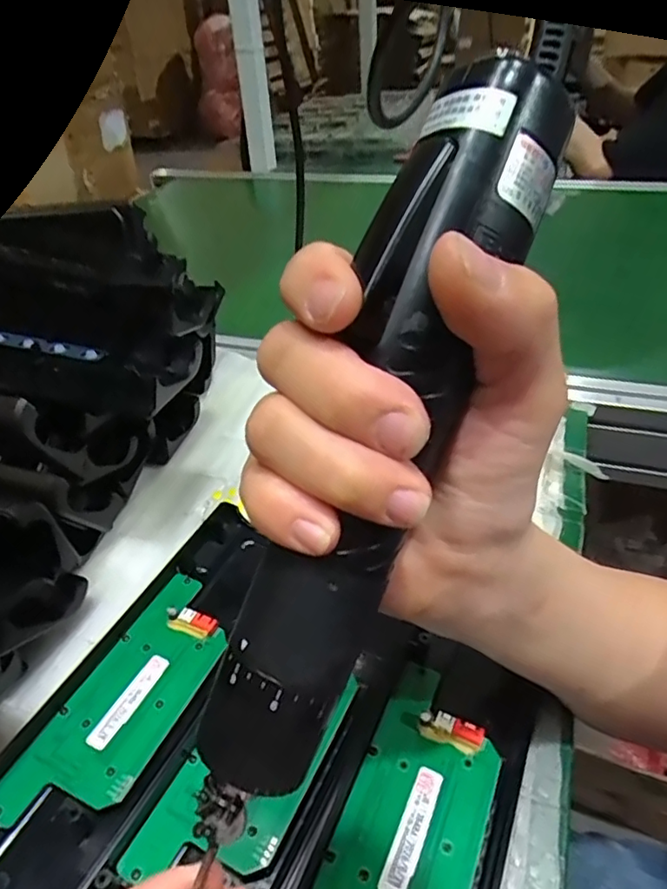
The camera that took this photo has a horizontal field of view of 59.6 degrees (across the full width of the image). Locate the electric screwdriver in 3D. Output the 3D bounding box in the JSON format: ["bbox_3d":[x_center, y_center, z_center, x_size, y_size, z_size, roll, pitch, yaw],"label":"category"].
[{"bbox_3d":[0.012,-0.004,0.150,0.032,0.190,0.034,22,2,28],"label":"electric screwdriver"}]

